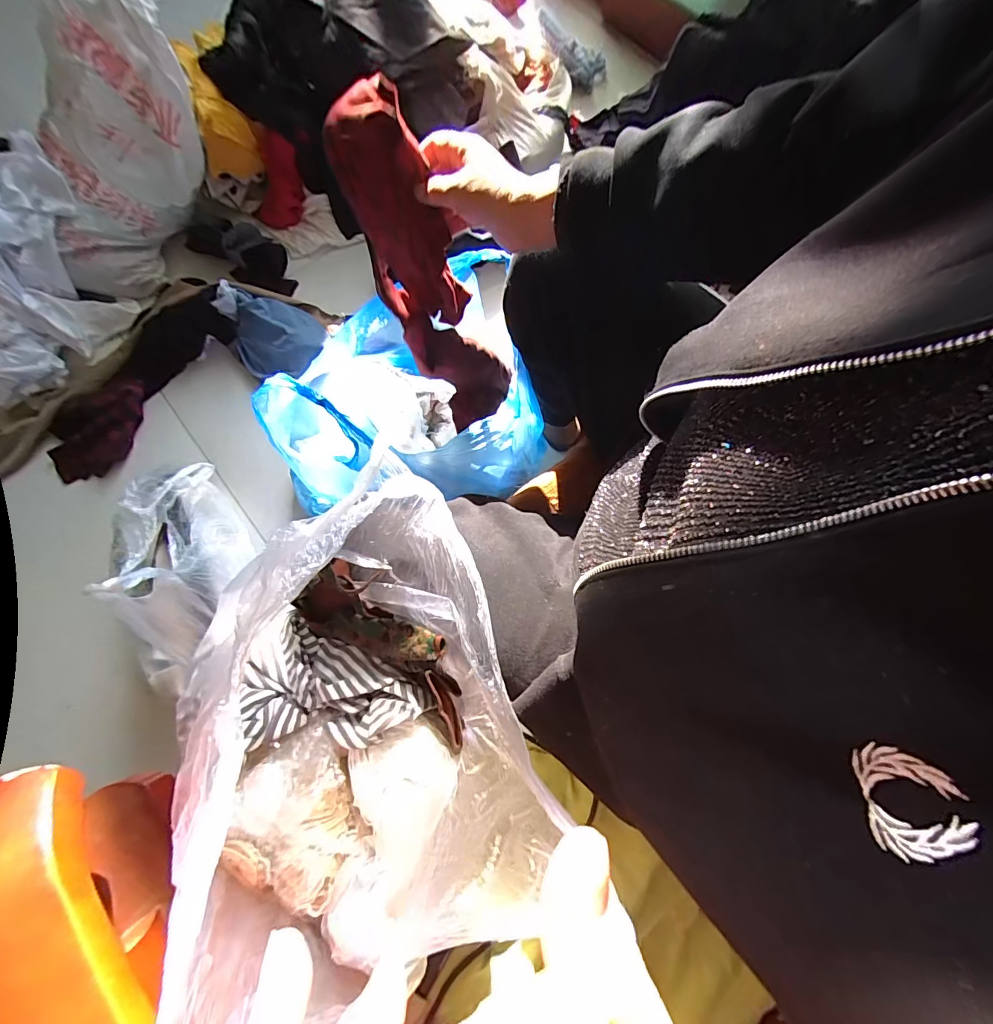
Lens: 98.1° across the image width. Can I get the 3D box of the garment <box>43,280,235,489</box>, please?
[{"bbox_3d":[-0.764,-0.277,0.915,0.472,0.083,0.171,-43,79,-10],"label":"garment"}]

